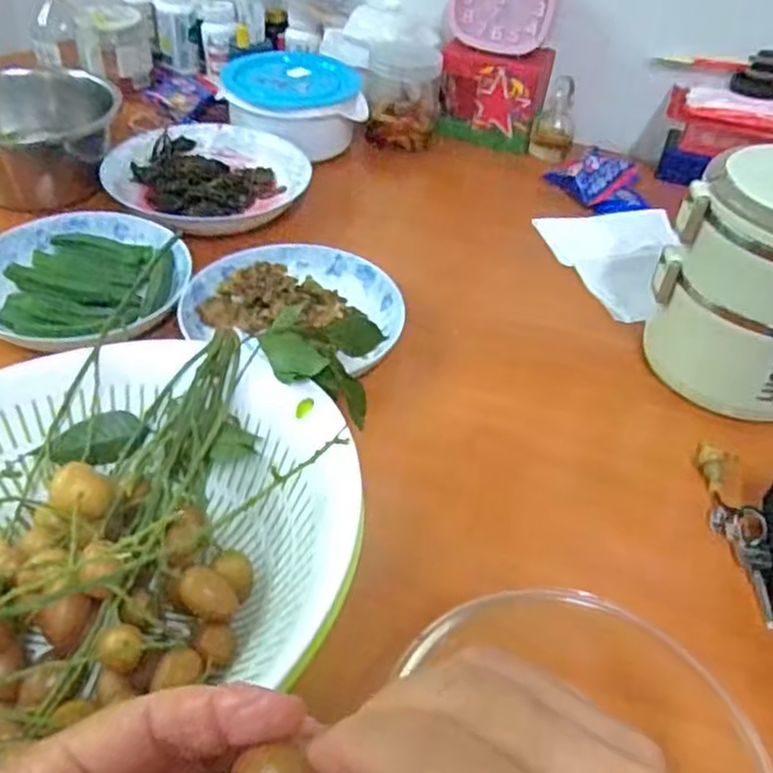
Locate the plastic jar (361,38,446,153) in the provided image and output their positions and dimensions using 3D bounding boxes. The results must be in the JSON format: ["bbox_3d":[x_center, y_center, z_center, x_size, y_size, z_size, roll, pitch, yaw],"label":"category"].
[{"bbox_3d":[0.021,-0.364,0.900,0.088,0.106,0.097,7,43,0],"label":"plastic jar"}]

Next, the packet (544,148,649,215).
[{"bbox_3d":[0.238,-0.229,0.801,0.091,0.042,0.068,-6,44,-13],"label":"packet"}]

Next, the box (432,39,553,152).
[{"bbox_3d":[0.131,-0.357,0.893,0.124,0.107,0.068,13,43,7],"label":"box"}]

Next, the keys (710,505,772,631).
[{"bbox_3d":[0.231,0.110,0.454,0.029,0.014,0.085,6,43,-1],"label":"keys"}]

